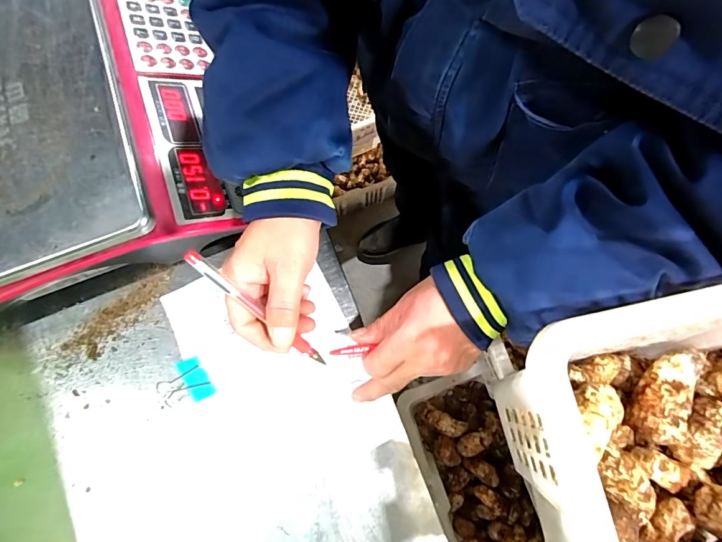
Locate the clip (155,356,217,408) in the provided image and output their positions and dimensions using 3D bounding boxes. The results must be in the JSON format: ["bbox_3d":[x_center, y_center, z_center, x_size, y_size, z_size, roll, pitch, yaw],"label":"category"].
[{"bbox_3d":[-0.159,0.103,0.368,0.044,0.016,0.040,-33,75,-9],"label":"clip"}]

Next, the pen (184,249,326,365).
[{"bbox_3d":[-0.073,0.030,0.300,0.131,0.009,0.009,45,75,-26],"label":"pen"}]

